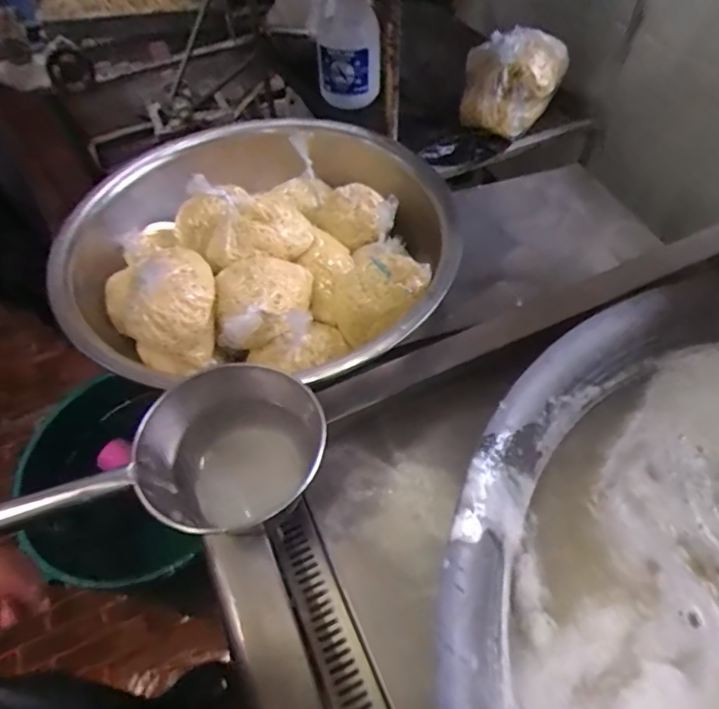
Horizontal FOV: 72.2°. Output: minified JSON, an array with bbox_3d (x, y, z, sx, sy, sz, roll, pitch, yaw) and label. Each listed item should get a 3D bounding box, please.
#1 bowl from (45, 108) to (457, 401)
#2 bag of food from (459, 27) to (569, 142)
[{"bbox_3d":[-0.159,-0.209,0.873,0.637,0.143,0.612,4,54,5],"label":"bowl"},{"bbox_3d":[0.355,-0.629,1.146,0.224,0.163,0.160,10,55,10],"label":"bag of food"}]

